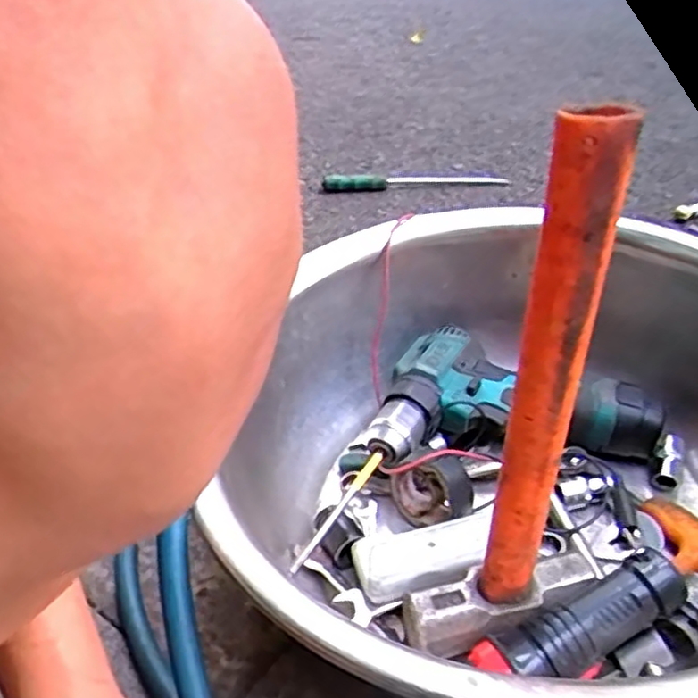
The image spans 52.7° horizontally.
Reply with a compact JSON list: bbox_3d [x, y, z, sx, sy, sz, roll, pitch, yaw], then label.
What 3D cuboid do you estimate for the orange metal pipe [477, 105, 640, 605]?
[{"bbox_3d":[0.093,0.025,0.341,0.031,0.271,0.023,1,35,9],"label":"orange metal pipe"}]

